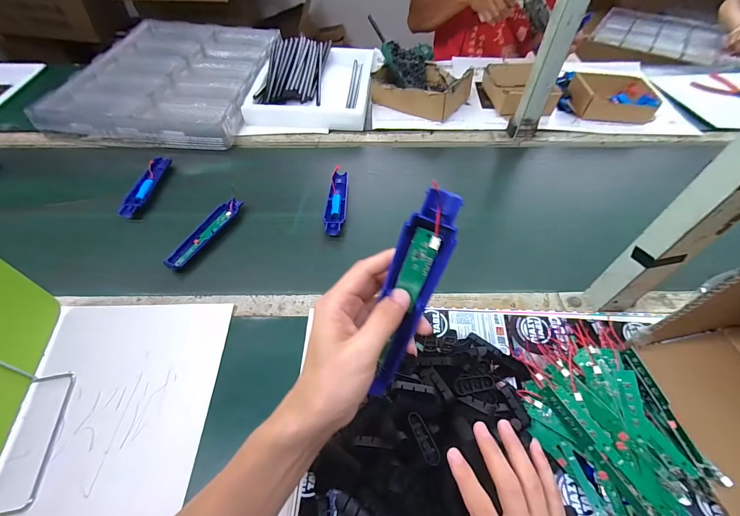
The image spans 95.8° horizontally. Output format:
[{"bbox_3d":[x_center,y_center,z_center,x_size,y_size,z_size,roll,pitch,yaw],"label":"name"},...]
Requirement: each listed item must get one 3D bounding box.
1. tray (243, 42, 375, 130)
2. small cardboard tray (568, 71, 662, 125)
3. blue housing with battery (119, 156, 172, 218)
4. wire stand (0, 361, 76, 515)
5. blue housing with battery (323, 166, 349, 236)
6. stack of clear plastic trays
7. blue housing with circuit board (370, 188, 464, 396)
[{"bbox_3d":[-0.142,-0.474,0.897,0.293,0.041,0.388,4,53,2],"label":"tray"},{"bbox_3d":[0.612,-0.410,0.857,0.190,0.066,0.134,1,53,0],"label":"small cardboard tray"},{"bbox_3d":[-0.453,-0.147,0.674,0.030,0.022,0.171,2,53,0],"label":"blue housing with battery"},{"bbox_3d":[-0.403,0.187,0.364,0.067,0.079,0.154,-9,53,-8],"label":"wire stand"},{"bbox_3d":[-0.063,-0.111,0.648,0.037,0.025,0.178,4,53,2],"label":"blue housing with battery"},{"bbox_3d":[-0.526,-0.508,0.925,0.486,0.062,0.588,5,53,3],"label":"stack of clear plastic trays"},{"bbox_3d":[0.031,0.031,0.265,0.038,0.169,0.017,18,18,12],"label":"blue housing with circuit board"}]

